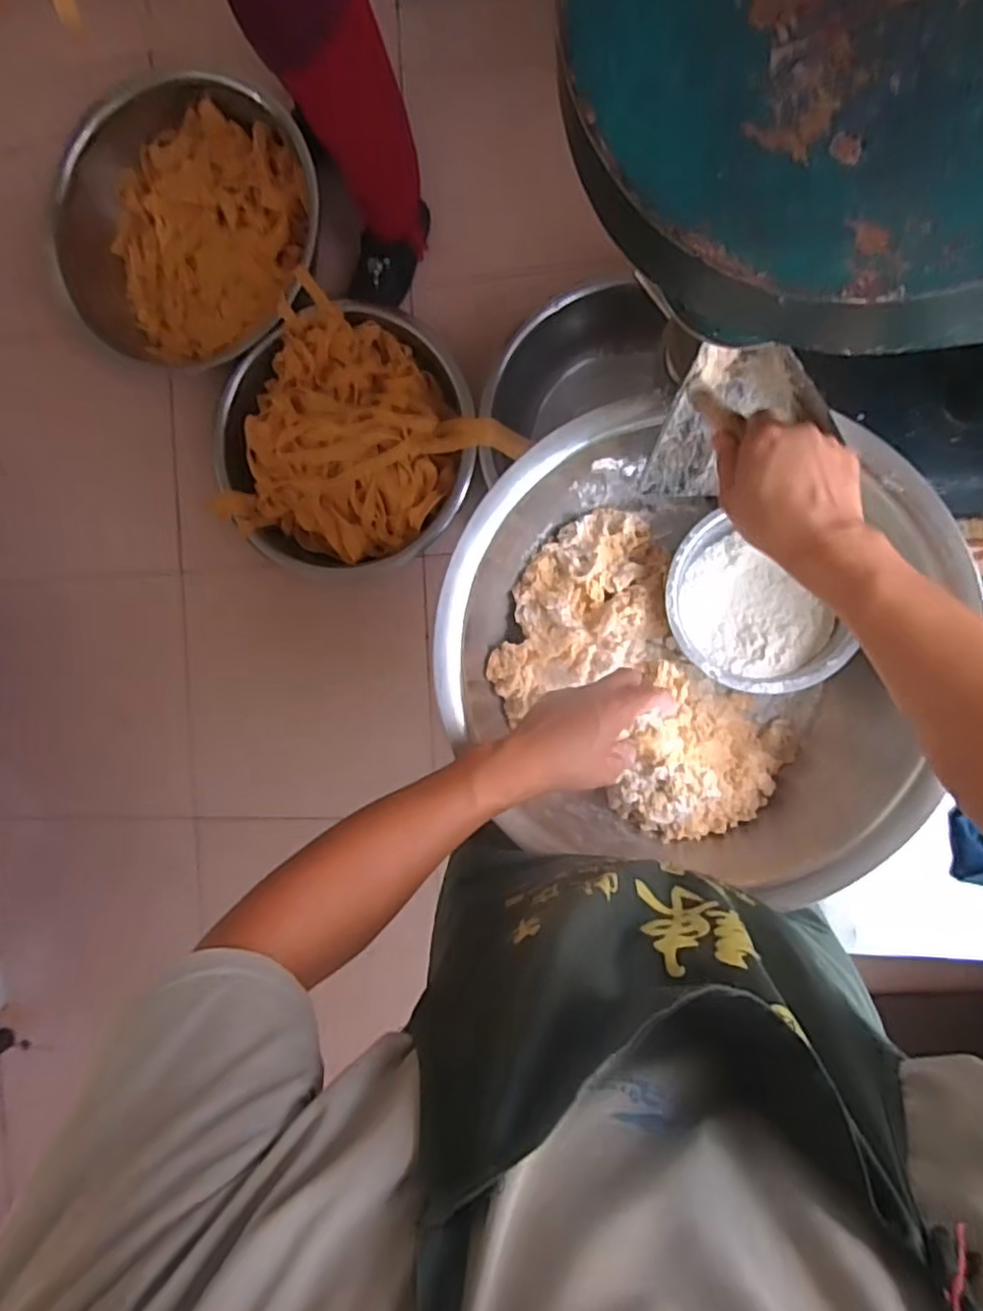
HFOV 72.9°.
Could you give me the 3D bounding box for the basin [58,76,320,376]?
[{"bbox_3d":[-0.617,-0.911,1.433,0.509,0.199,0.550,0,93,9],"label":"basin"}]

